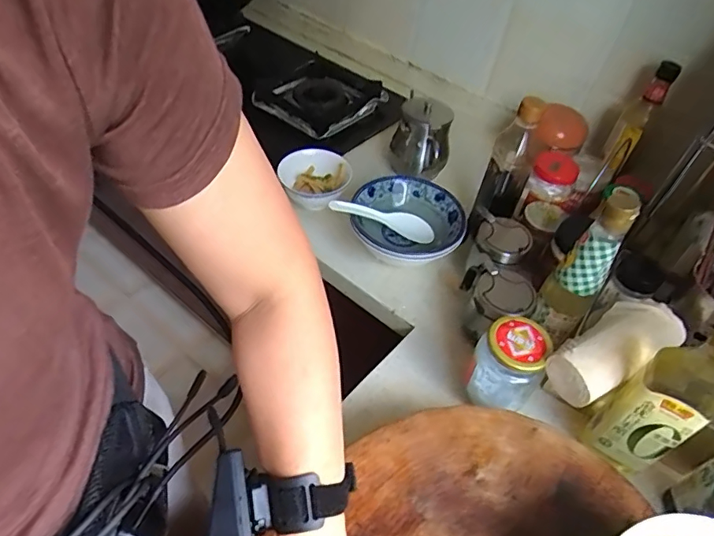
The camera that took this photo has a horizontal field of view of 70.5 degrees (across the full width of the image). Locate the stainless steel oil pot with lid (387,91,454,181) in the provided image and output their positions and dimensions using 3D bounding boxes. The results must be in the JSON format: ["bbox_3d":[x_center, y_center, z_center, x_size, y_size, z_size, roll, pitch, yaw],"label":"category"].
[{"bbox_3d":[0.113,-0.229,0.911,0.104,0.126,0.102,3,48,-4],"label":"stainless steel oil pot with lid"}]

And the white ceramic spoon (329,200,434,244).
[{"bbox_3d":[0.041,-0.075,0.773,0.173,0.025,0.059,15,44,-25],"label":"white ceramic spoon"}]

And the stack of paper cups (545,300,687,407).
[{"bbox_3d":[0.286,0.089,0.569,0.173,0.067,0.071,-21,54,-23],"label":"stack of paper cups"}]

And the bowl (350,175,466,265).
[{"bbox_3d":[0.077,-0.069,0.797,0.169,0.070,0.155,3,48,-4],"label":"bowl"}]

